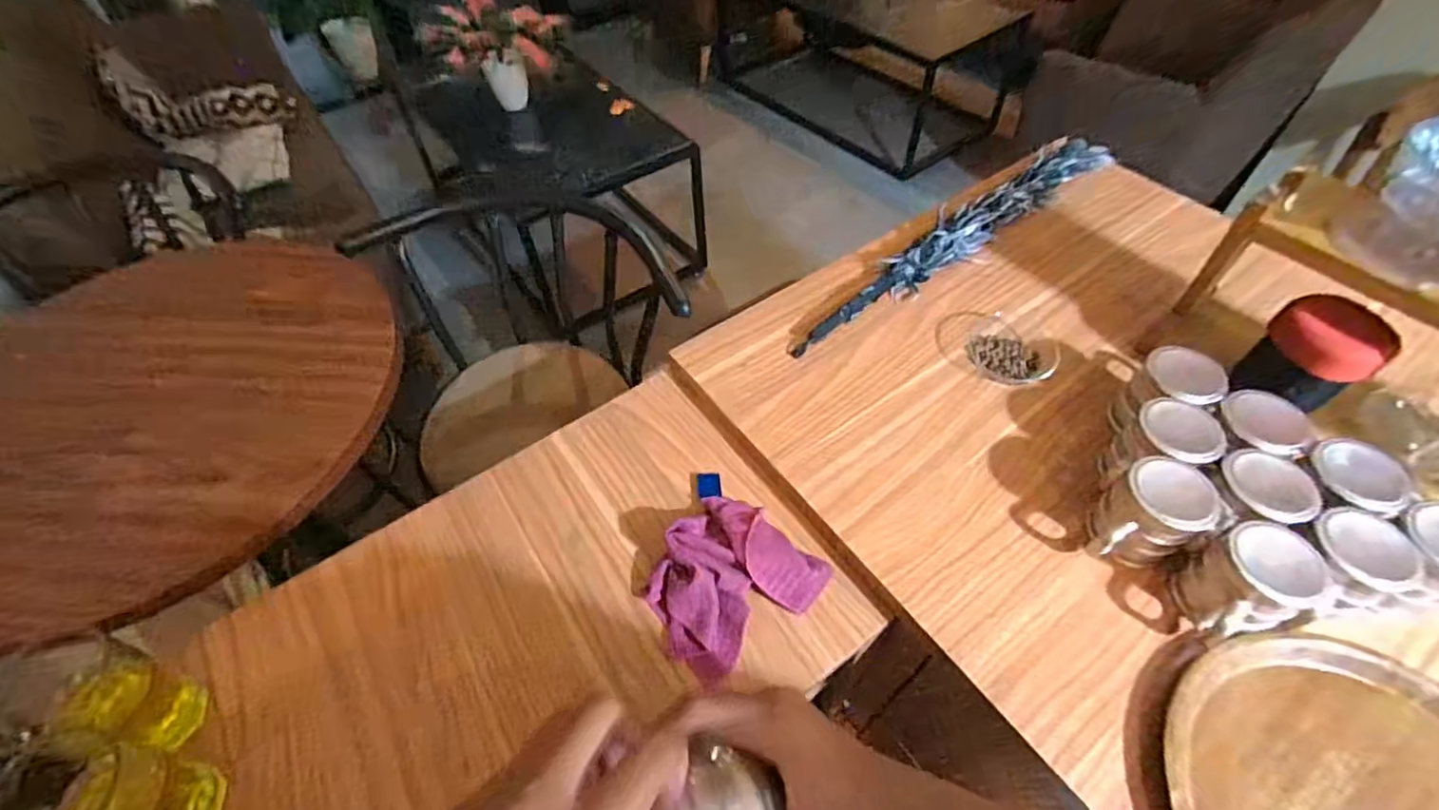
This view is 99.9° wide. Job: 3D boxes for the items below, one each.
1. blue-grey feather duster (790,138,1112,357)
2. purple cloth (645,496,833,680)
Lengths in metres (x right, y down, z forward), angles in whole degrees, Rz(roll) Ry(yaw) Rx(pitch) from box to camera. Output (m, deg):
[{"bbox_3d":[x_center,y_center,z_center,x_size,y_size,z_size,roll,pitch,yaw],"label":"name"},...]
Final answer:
[{"bbox_3d":[0.347,-0.251,0.855,0.642,0.043,0.074,-33,59,-20],"label":"blue-grey feather duster"},{"bbox_3d":[0.005,0.166,0.599,0.157,0.045,0.140,-36,60,-22],"label":"purple cloth"}]

